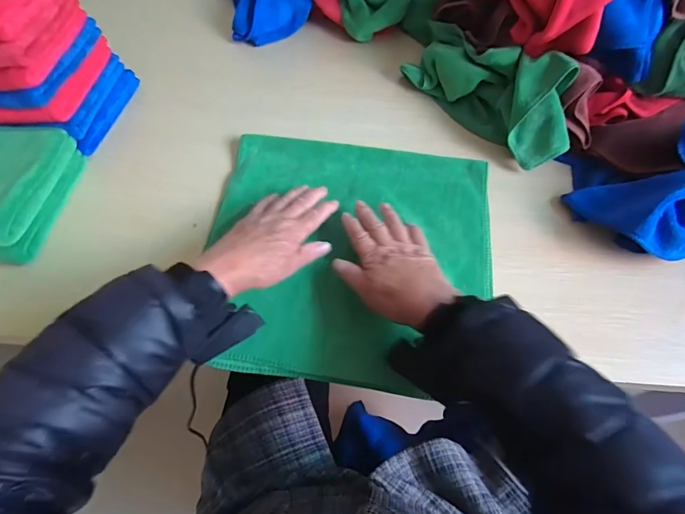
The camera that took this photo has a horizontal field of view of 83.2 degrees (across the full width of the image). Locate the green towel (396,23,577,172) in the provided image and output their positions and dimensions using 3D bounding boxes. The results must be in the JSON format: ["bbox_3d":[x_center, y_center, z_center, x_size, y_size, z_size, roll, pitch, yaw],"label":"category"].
[{"bbox_3d":[0.208,-0.247,0.553,0.095,0.103,0.286,-31,65,-17],"label":"green towel"}]

